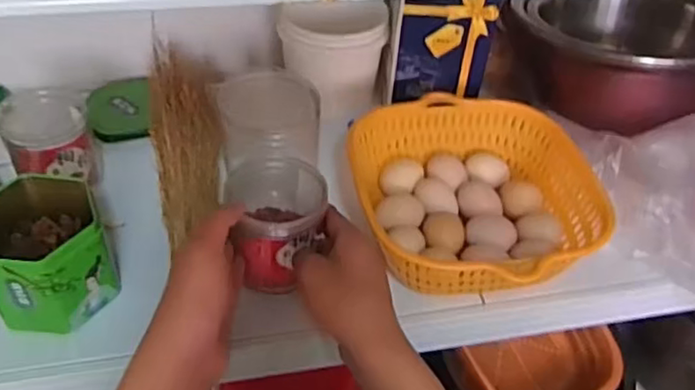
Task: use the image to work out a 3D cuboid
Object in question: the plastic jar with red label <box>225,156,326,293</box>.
[{"bbox_3d":[-0.059,0.026,0.556,0.076,0.089,0.072,2,43,-2],"label":"plastic jar with red label"}]

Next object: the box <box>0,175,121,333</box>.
[{"bbox_3d":[-0.255,0.046,0.544,0.092,0.086,0.107,-25,50,-27],"label":"box"}]

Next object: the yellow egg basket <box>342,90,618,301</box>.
[{"bbox_3d":[0.124,0.002,0.617,0.198,0.064,0.235,-1,43,-5],"label":"yellow egg basket"}]

